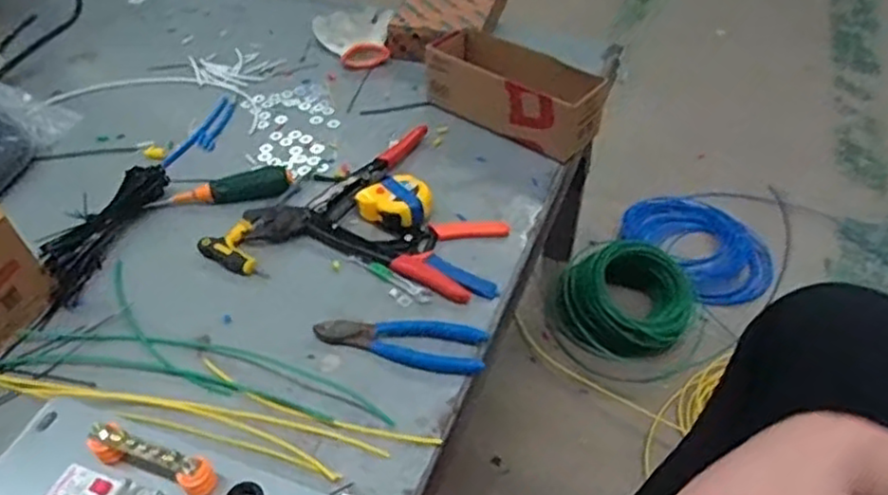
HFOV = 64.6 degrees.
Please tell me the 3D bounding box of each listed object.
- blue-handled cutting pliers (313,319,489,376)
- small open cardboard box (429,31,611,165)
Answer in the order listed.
[{"bbox_3d":[-0.041,0.085,0.660,0.159,0.018,0.047,9,45,9],"label":"blue-handled cutting pliers"},{"bbox_3d":[0.090,-0.204,0.902,0.229,0.075,0.091,30,52,27],"label":"small open cardboard box"}]

